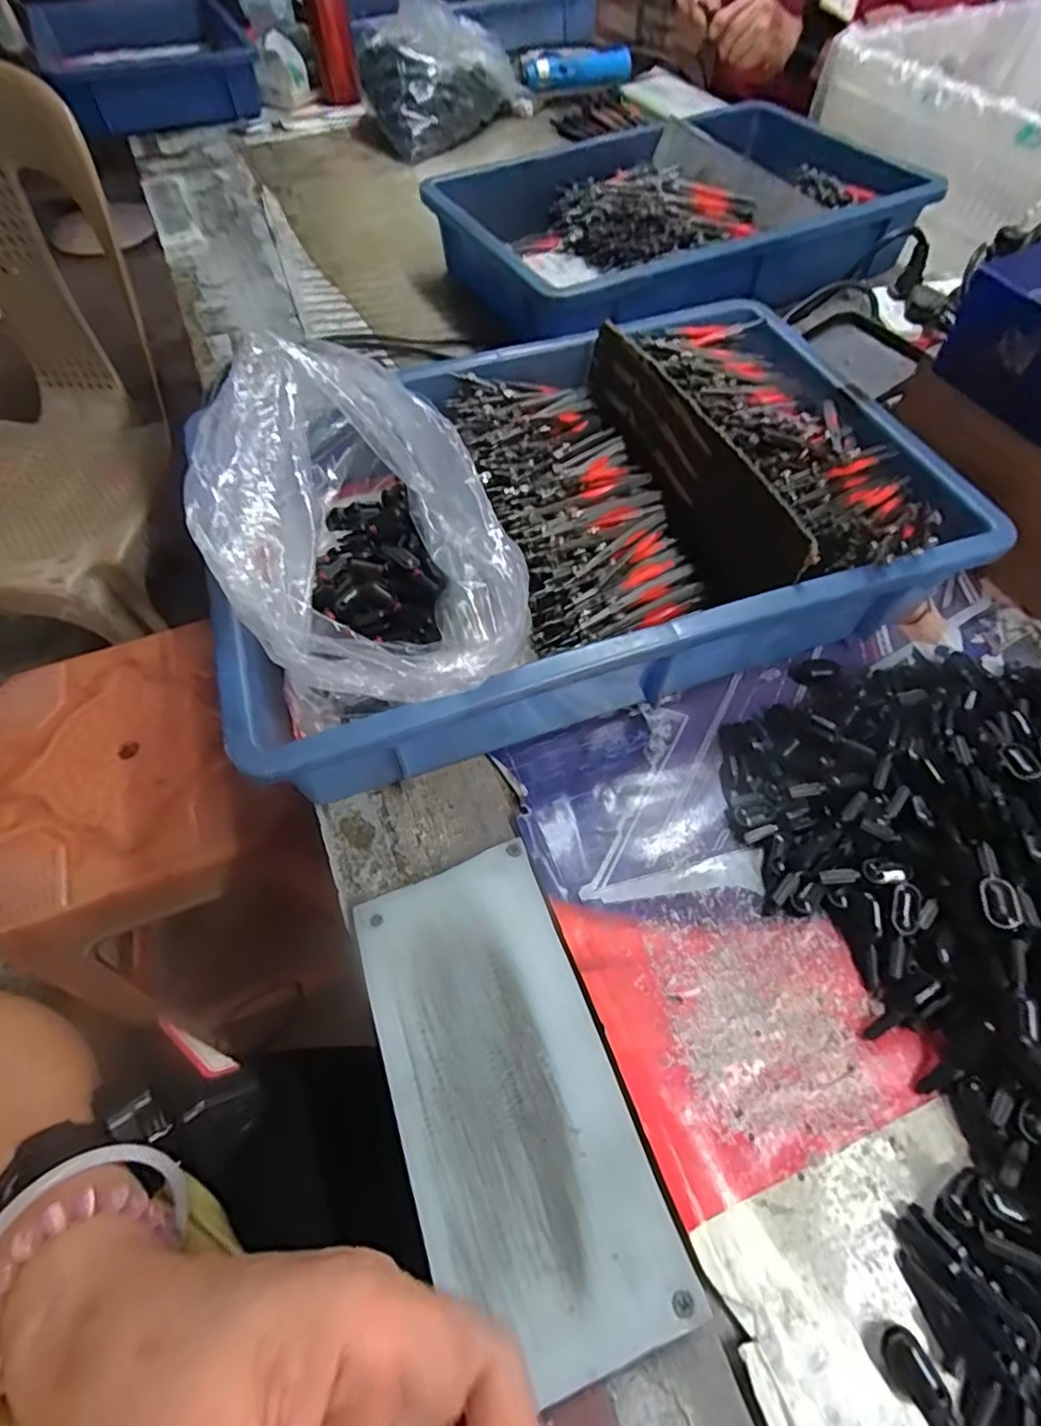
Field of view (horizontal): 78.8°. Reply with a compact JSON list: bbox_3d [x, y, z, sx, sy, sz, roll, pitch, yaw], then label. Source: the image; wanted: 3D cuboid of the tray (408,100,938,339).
[{"bbox_3d":[0.148,-0.488,0.641,0.420,0.090,0.285,-22,60,-13],"label":"tray"}]

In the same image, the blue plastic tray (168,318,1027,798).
[{"bbox_3d":[0.031,-0.129,0.411,0.425,0.096,0.281,-17,59,-10],"label":"blue plastic tray"}]

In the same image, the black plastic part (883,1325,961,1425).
[{"bbox_3d":[0.146,0.245,0.223,0.013,0.013,0.043,-20,60,-12],"label":"black plastic part"}]

